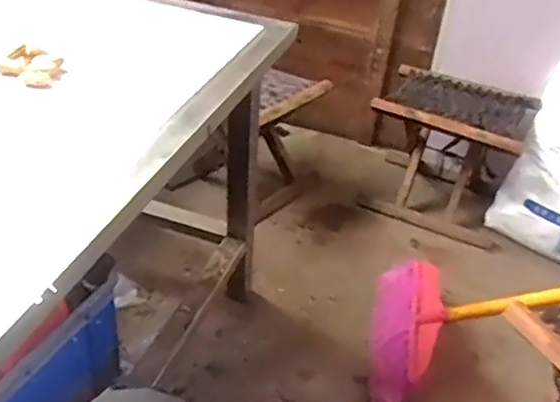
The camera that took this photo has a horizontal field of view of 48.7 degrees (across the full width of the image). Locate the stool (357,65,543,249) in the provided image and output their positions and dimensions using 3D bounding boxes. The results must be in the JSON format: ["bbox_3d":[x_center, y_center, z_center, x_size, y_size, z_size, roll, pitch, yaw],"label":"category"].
[{"bbox_3d":[0.372,-0.105,1.397,0.321,0.279,0.232,16,38,14],"label":"stool"}]

